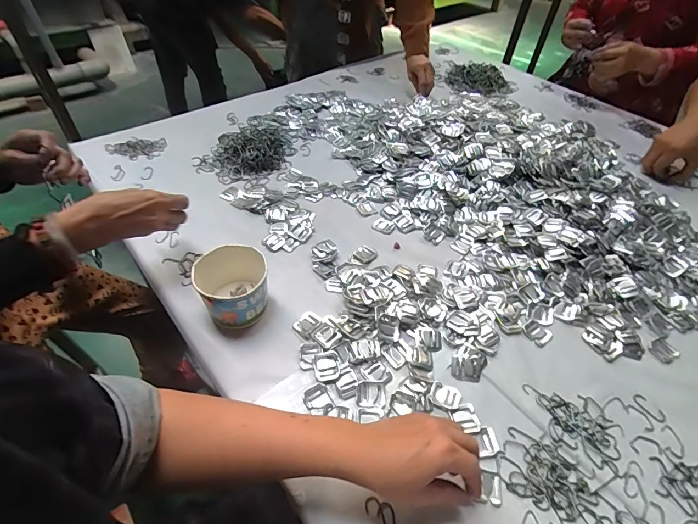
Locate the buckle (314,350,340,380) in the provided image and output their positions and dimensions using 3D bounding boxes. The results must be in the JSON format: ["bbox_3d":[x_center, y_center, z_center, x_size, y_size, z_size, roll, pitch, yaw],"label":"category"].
[{"bbox_3d":[-0.028,0.127,0.466,0.031,0.005,0.035,-9,49,-12],"label":"buckle"}]

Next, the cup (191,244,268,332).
[{"bbox_3d":[-0.151,0.036,0.508,0.080,0.075,0.085,2,48,-2],"label":"cup"}]

